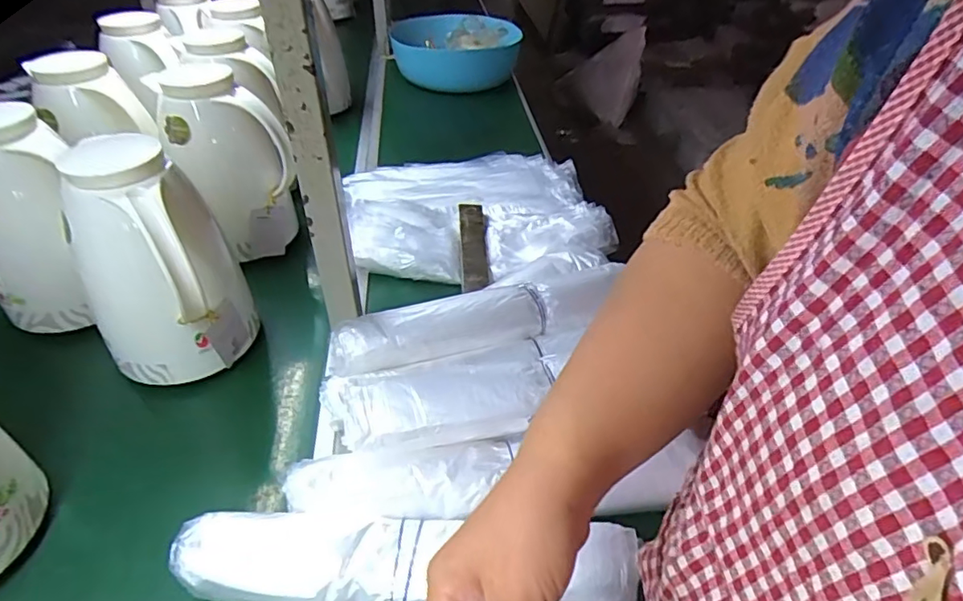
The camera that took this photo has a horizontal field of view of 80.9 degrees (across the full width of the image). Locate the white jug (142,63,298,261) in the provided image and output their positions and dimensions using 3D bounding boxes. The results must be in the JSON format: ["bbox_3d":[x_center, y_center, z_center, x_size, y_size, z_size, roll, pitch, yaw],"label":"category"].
[{"bbox_3d":[-0.357,-0.202,0.800,0.139,0.225,0.164,-19,43,-22],"label":"white jug"}]

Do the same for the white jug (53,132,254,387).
[{"bbox_3d":[-0.337,-0.039,0.603,0.117,0.227,0.130,7,40,8],"label":"white jug"}]

